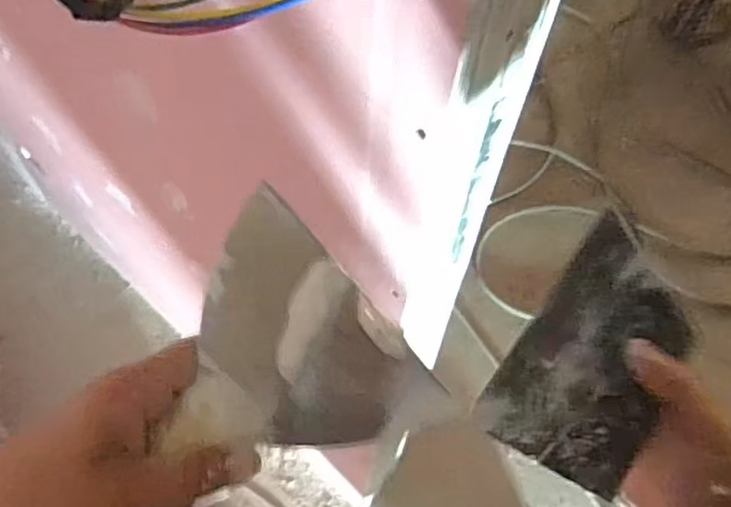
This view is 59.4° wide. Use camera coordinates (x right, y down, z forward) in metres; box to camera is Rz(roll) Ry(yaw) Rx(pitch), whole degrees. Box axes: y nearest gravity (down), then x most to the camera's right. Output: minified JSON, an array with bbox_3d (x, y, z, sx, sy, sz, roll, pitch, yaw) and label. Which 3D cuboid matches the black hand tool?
[{"bbox_3d":[0.127,0.057,0.343,0.093,0.008,0.134,42,72,-13],"label":"black hand tool"}]

